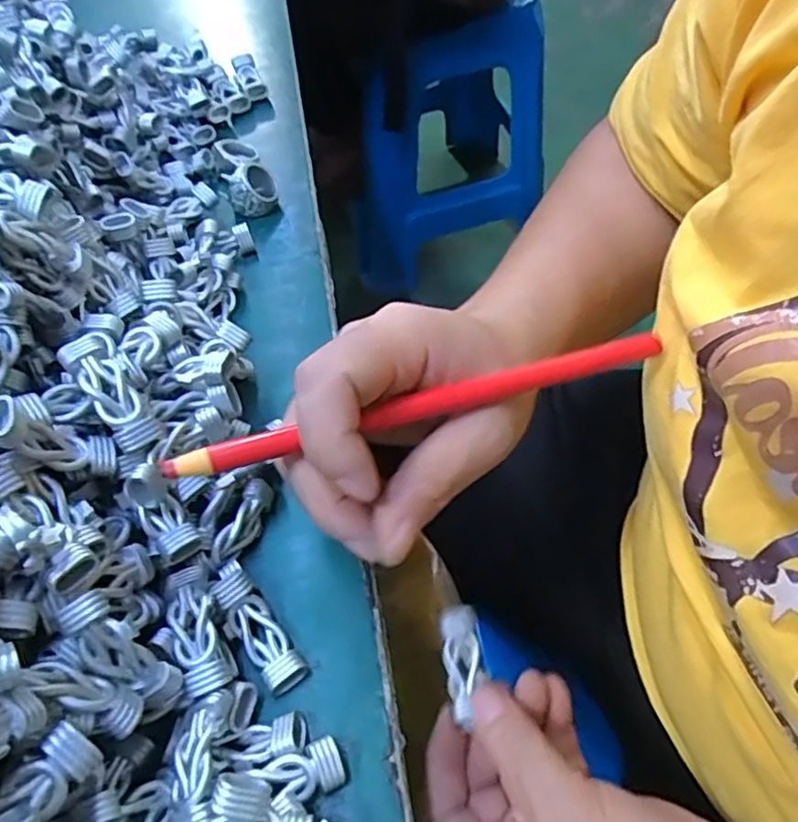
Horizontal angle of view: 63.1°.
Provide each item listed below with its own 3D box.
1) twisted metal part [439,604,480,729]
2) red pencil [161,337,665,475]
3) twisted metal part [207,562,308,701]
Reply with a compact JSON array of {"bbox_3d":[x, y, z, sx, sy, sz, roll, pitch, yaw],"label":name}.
[{"bbox_3d":[0.025,0.101,0.268,0.015,0.014,0.039,1,77,-1],"label":"twisted metal part"},{"bbox_3d":[0.010,-0.003,0.211,0.167,0.005,0.008,-15,58,-12],"label":"red pencil"},{"bbox_3d":[-0.053,0.077,0.236,0.014,0.014,0.049,-35,61,-18],"label":"twisted metal part"}]

